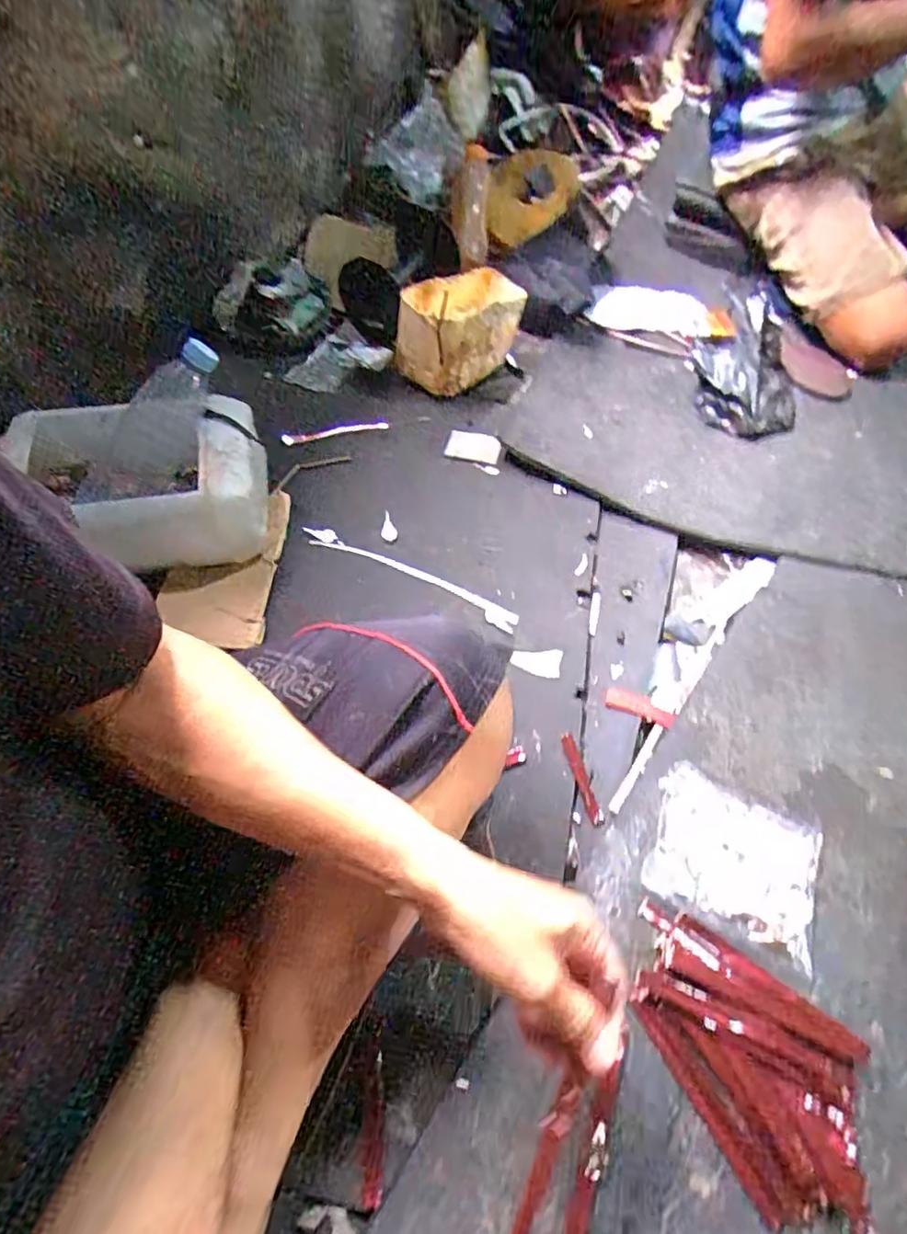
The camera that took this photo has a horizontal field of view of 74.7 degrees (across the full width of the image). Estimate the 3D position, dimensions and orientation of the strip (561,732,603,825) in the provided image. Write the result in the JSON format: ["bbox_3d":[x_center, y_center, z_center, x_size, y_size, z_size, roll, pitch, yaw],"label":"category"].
[{"bbox_3d":[0.123,0.154,0.562,0.015,0.006,0.086,-14,68,-10],"label":"strip"}]

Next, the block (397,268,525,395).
[{"bbox_3d":[0.011,-0.417,0.861,0.108,0.132,0.175,31,65,19],"label":"block"}]

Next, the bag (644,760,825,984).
[{"bbox_3d":[0.240,0.206,0.511,0.135,0.019,0.112,22,62,15],"label":"bag"}]

